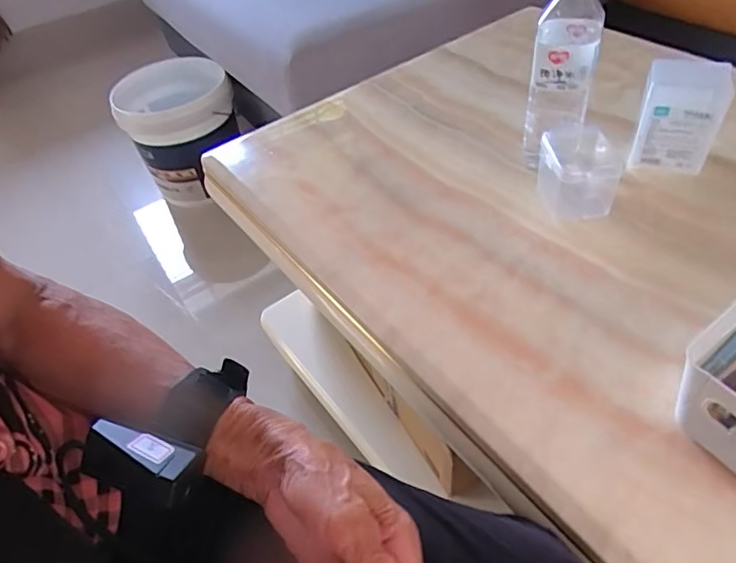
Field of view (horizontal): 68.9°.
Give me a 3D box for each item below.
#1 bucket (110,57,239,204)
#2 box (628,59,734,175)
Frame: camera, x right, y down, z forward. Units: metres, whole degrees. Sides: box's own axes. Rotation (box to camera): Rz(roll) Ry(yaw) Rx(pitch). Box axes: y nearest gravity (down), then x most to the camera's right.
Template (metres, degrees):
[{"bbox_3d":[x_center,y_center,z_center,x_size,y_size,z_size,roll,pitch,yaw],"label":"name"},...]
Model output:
[{"bbox_3d":[-0.474,-0.387,1.370,0.271,0.248,0.313,-20,47,-11],"label":"bucket"},{"bbox_3d":[0.336,-0.175,0.584,0.074,0.104,0.066,8,48,15],"label":"box"}]

